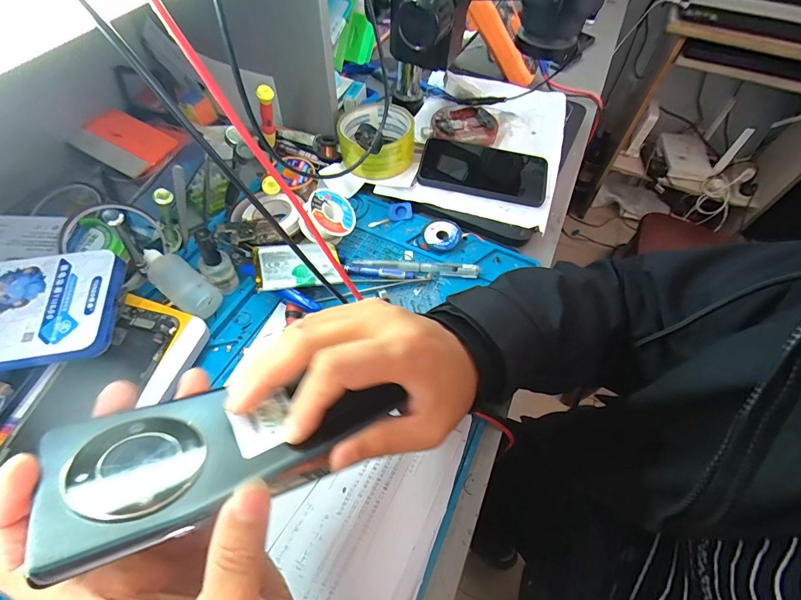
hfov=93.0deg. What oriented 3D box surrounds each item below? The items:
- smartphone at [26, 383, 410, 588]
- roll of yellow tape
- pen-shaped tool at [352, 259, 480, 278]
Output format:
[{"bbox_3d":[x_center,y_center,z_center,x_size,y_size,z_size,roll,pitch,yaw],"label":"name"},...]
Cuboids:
[{"bbox_3d":[-0.077,0.068,0.196,0.160,0.012,0.068,-12,40,-32],"label":"smartphone"},{"bbox_3d":[-0.028,-0.193,0.459,0.087,0.046,0.088,1,57,-2],"label":"roll of yellow tape"},{"bbox_3d":[0.018,-0.036,0.409,0.132,0.012,0.012,4,57,0],"label":"pen-shaped tool"}]

